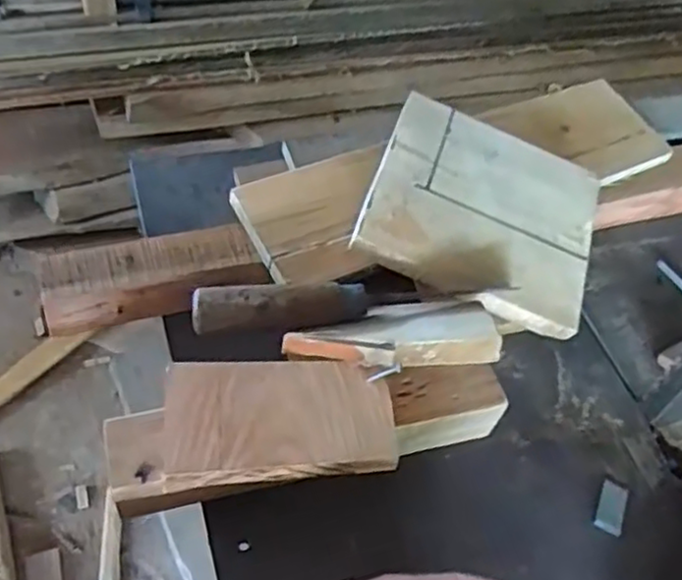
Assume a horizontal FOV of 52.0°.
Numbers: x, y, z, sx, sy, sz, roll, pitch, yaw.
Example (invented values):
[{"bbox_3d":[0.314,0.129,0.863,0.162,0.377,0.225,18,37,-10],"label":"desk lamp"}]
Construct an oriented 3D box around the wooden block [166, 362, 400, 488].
[{"bbox_3d":[-0.036,0.076,0.413,0.131,0.022,0.069,-1,52,-10],"label":"wooden block"}]

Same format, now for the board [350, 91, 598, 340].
[{"bbox_3d":[0.110,-0.059,0.540,0.174,0.021,0.145,22,68,-7],"label":"board"}]

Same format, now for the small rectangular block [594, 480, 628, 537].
[{"bbox_3d":[0.180,0.144,0.465,0.019,0.004,0.038,28,50,6],"label":"small rectangular block"}]

